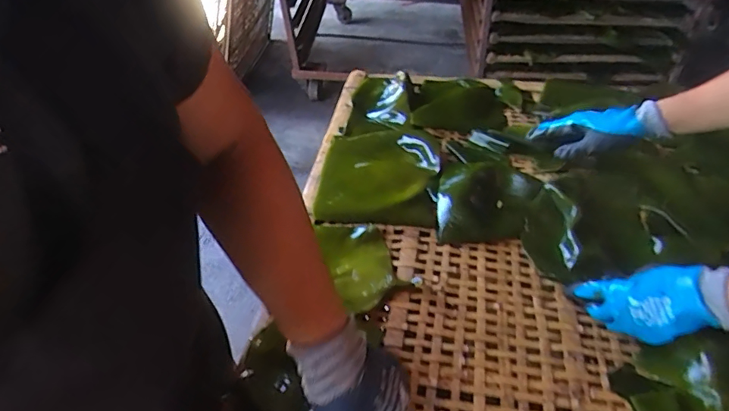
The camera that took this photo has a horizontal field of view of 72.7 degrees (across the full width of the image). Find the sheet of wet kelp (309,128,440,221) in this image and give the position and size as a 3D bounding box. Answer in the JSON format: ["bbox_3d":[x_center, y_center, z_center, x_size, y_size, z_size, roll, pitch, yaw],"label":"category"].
[{"bbox_3d":[0.024,-0.062,0.837,0.199,0.032,0.187,2,44,4],"label":"sheet of wet kelp"}]

